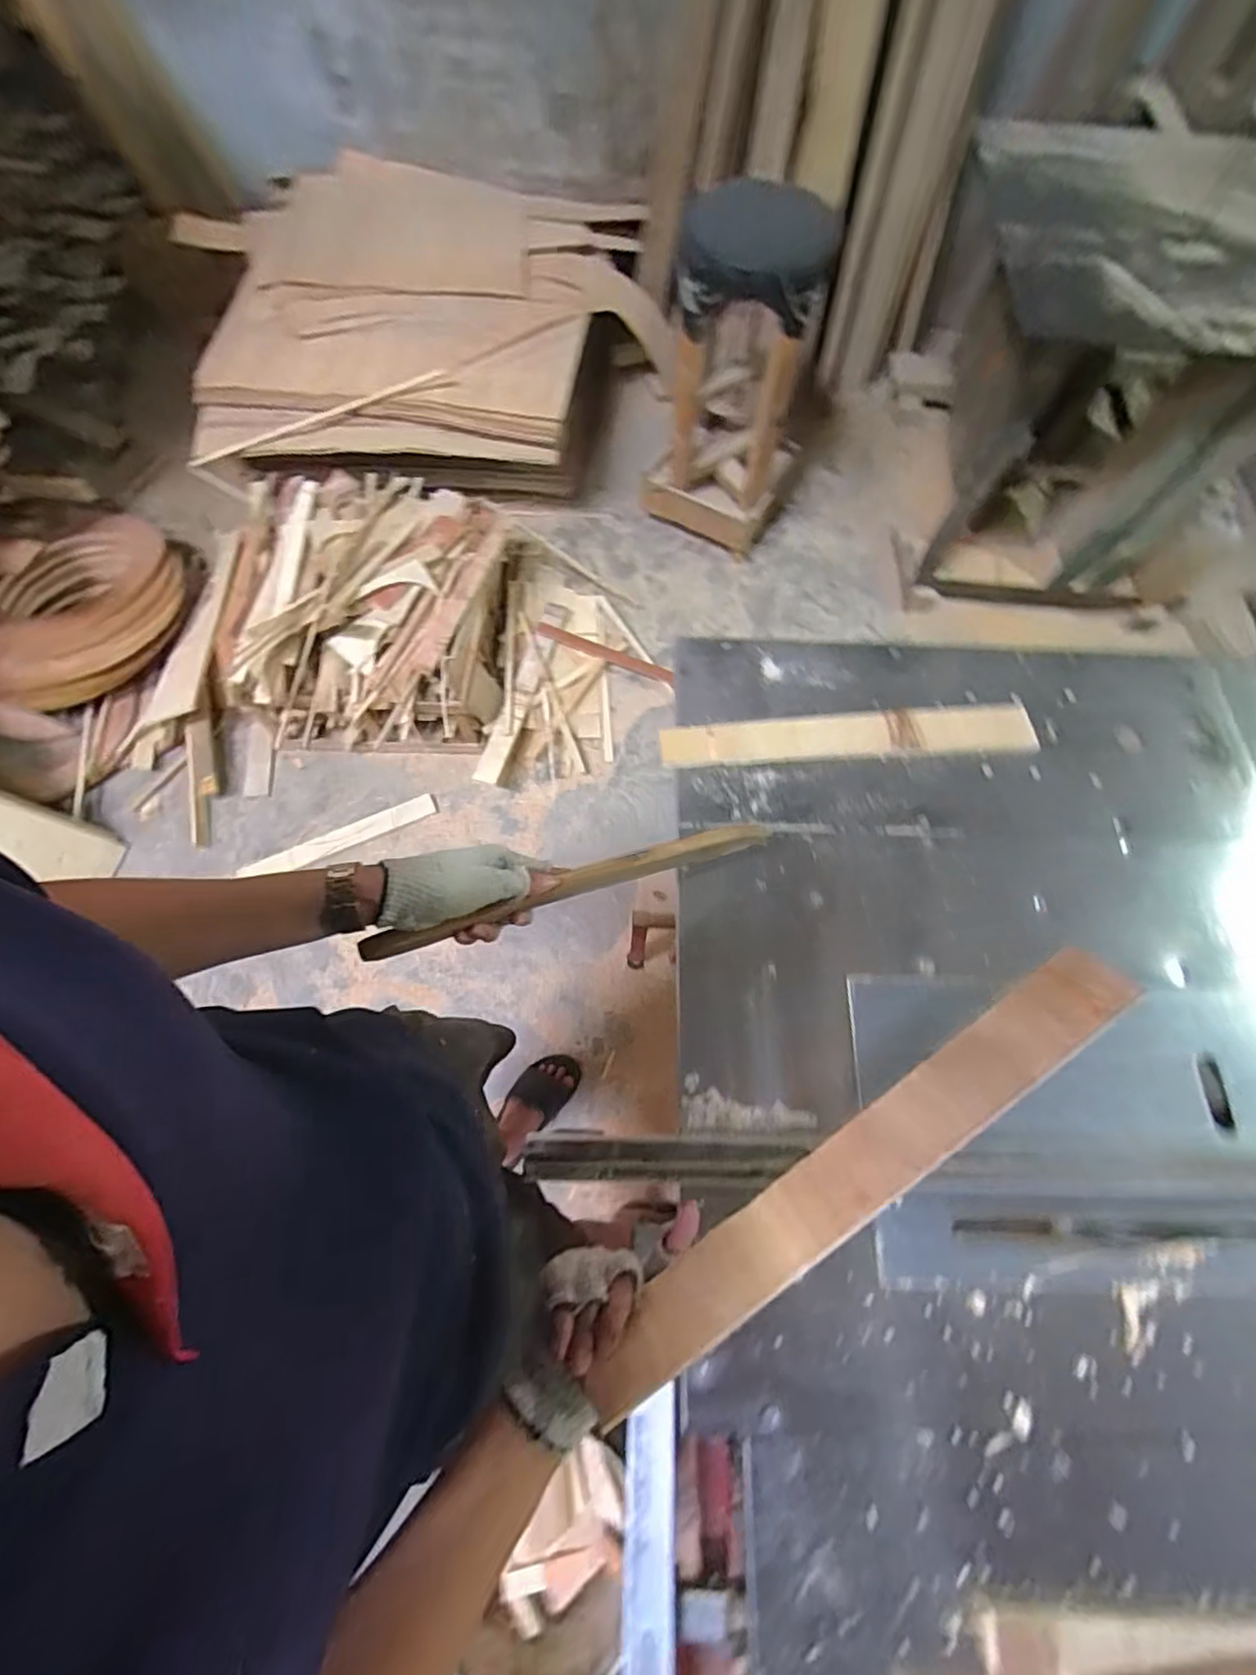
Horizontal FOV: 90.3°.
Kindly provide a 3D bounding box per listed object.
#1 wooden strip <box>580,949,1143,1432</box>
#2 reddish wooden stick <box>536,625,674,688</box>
[{"bbox_3d":[0.178,0.231,0.453,0.464,0.012,0.058,-31,39,-10],"label":"wooden strip"},{"bbox_3d":[-0.057,-0.493,1.681,0.384,0.021,0.044,21,77,0],"label":"reddish wooden stick"}]

